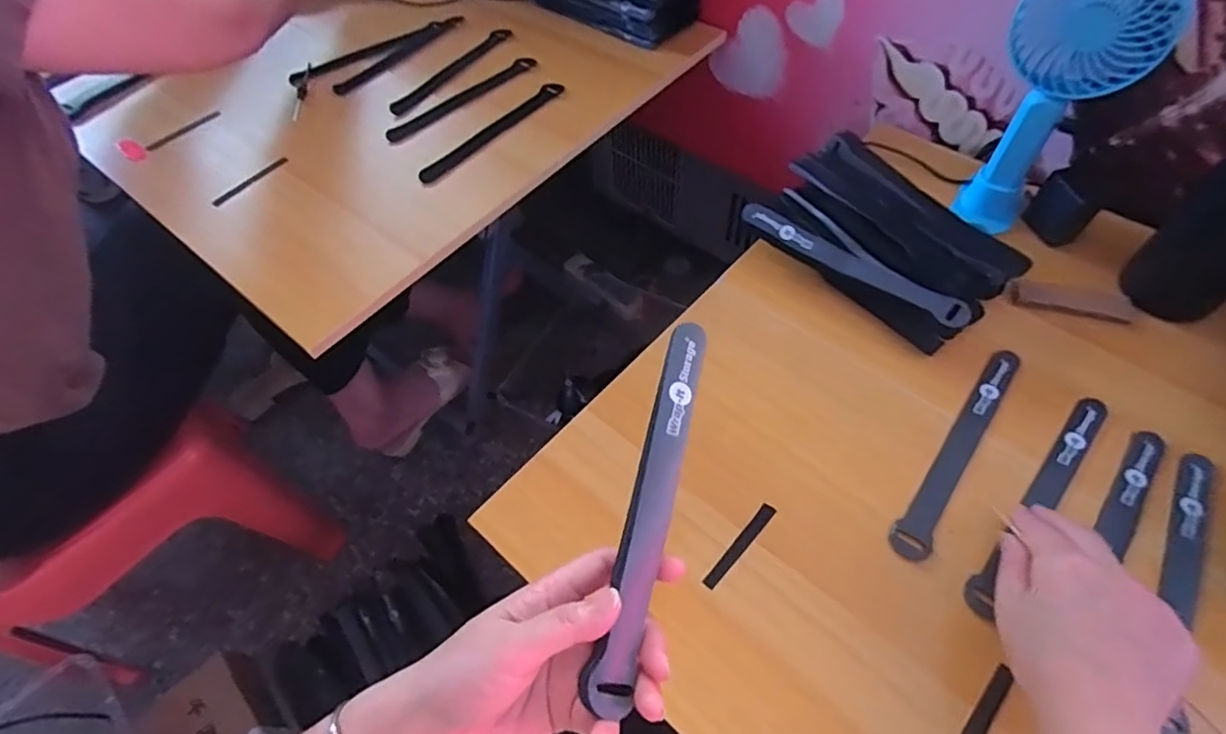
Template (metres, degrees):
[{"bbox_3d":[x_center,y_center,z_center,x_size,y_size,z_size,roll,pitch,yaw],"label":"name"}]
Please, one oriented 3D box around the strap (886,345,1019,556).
[{"bbox_3d":[0.250,0.056,0.427,0.024,0.004,0.195,31,62,23],"label":"strap"}]

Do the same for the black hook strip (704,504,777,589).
[{"bbox_3d":[0.085,0.119,0.395,0.010,0.004,0.070,36,66,24],"label":"black hook strip"}]

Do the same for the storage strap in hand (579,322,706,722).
[{"bbox_3d":[0.021,0.066,0.302,0.021,0.015,0.196,11,68,11],"label":"storage strap in hand"}]

